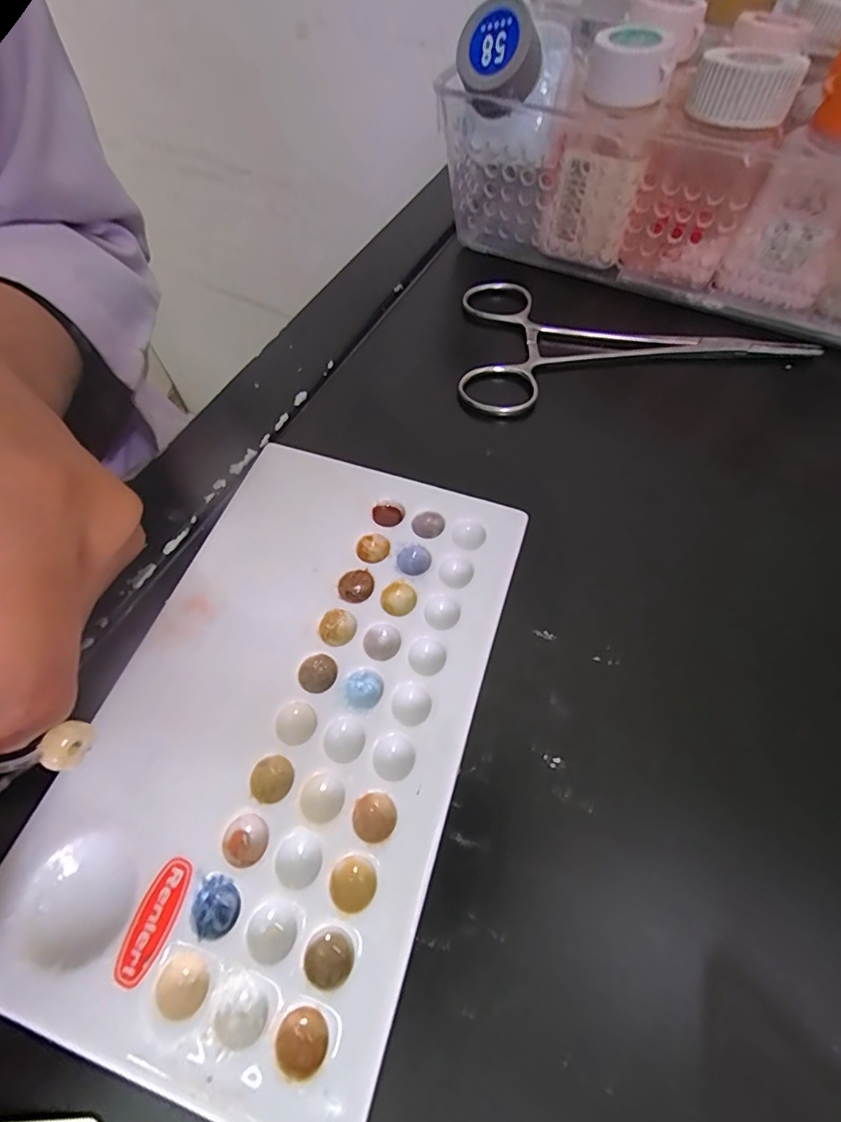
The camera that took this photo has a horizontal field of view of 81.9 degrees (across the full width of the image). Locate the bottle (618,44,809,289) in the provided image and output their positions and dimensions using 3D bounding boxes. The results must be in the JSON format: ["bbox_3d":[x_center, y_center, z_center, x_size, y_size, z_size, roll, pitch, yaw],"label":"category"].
[{"bbox_3d":[0.112,-0.151,0.195,0.039,0.077,0.046,25,64,13],"label":"bottle"}]

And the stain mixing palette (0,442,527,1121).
[{"bbox_3d":[-0.034,0.037,0.130,0.092,0.009,0.150,16,62,8],"label":"stain mixing palette"}]

